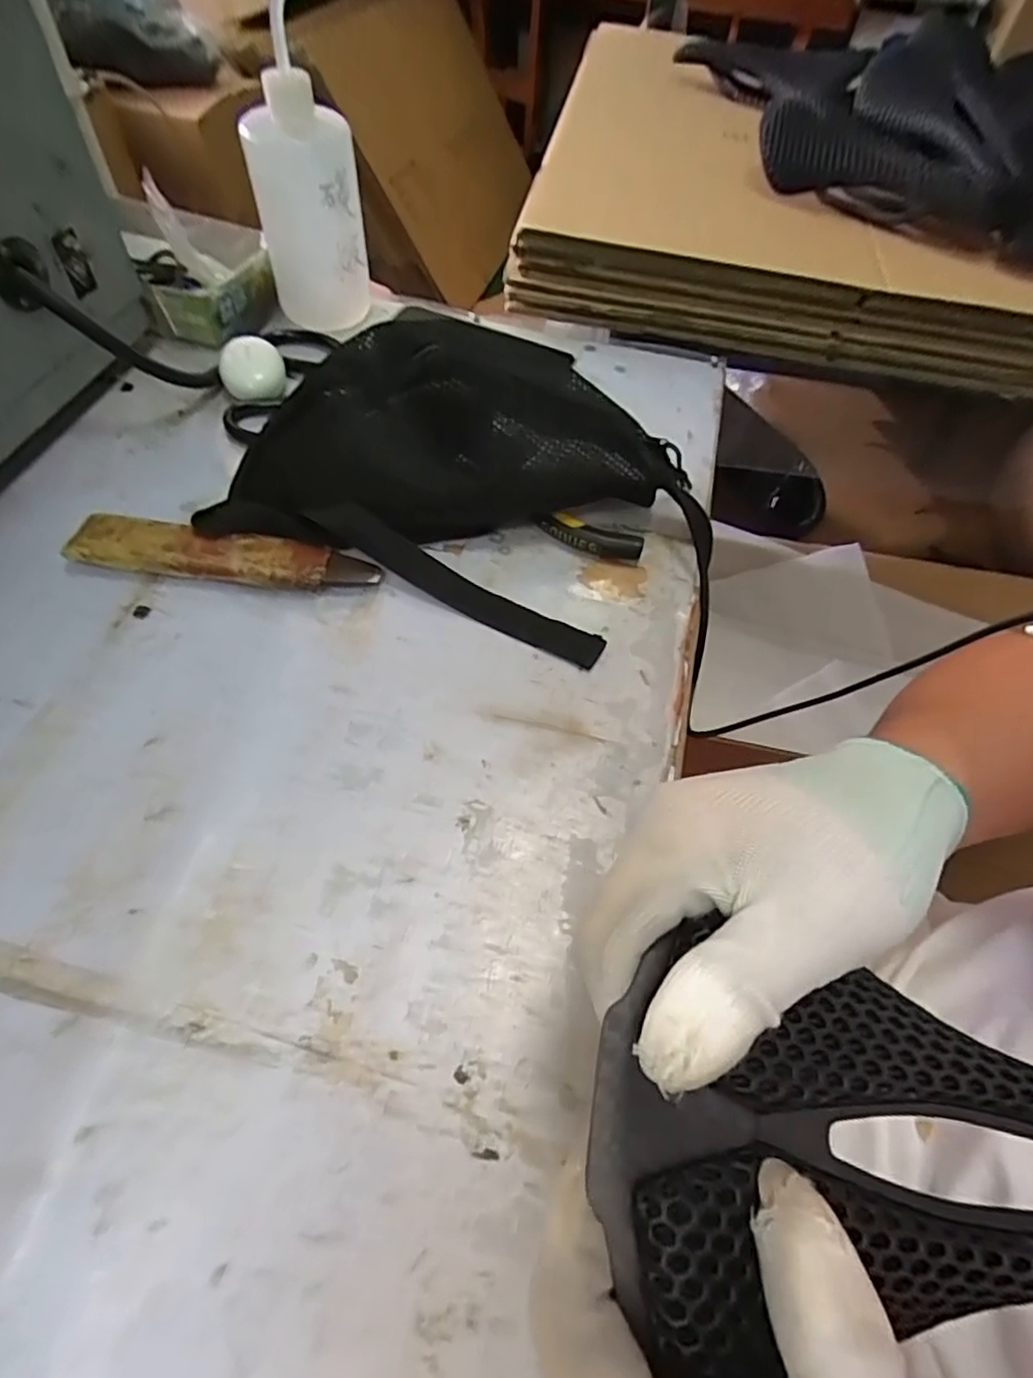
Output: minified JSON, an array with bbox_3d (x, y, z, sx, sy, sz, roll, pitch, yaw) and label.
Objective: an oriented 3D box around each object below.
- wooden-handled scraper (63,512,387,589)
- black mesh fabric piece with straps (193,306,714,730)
[{"bbox_3d":[-0.180,-0.082,0.403,0.185,0.018,0.037,7,57,1],"label":"wooden-handled scraper"},{"bbox_3d":[-0.014,-0.136,0.406,0.317,0.092,0.178,18,57,8],"label":"black mesh fabric piece with straps"}]

